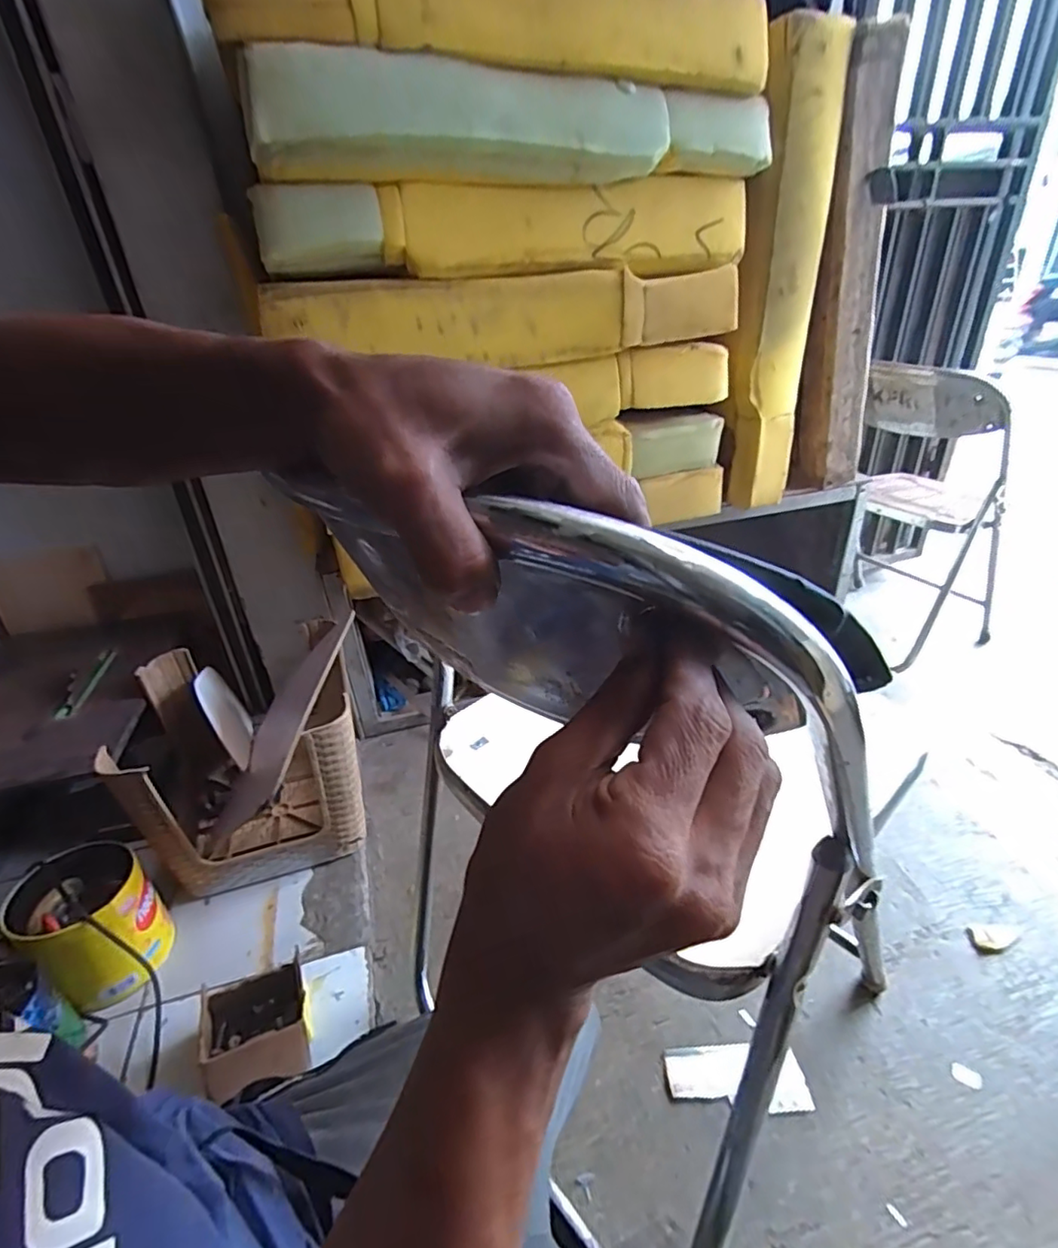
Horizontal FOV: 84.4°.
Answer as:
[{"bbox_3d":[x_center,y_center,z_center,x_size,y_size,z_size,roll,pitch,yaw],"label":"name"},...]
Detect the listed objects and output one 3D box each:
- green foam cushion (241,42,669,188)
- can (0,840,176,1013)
[{"bbox_3d":[-0.078,-0.678,0.792,0.566,0.123,0.102,-16,33,-20],"label":"green foam cushion"},{"bbox_3d":[-0.571,0.396,0.771,0.151,0.146,0.137,20,38,35],"label":"can"}]

